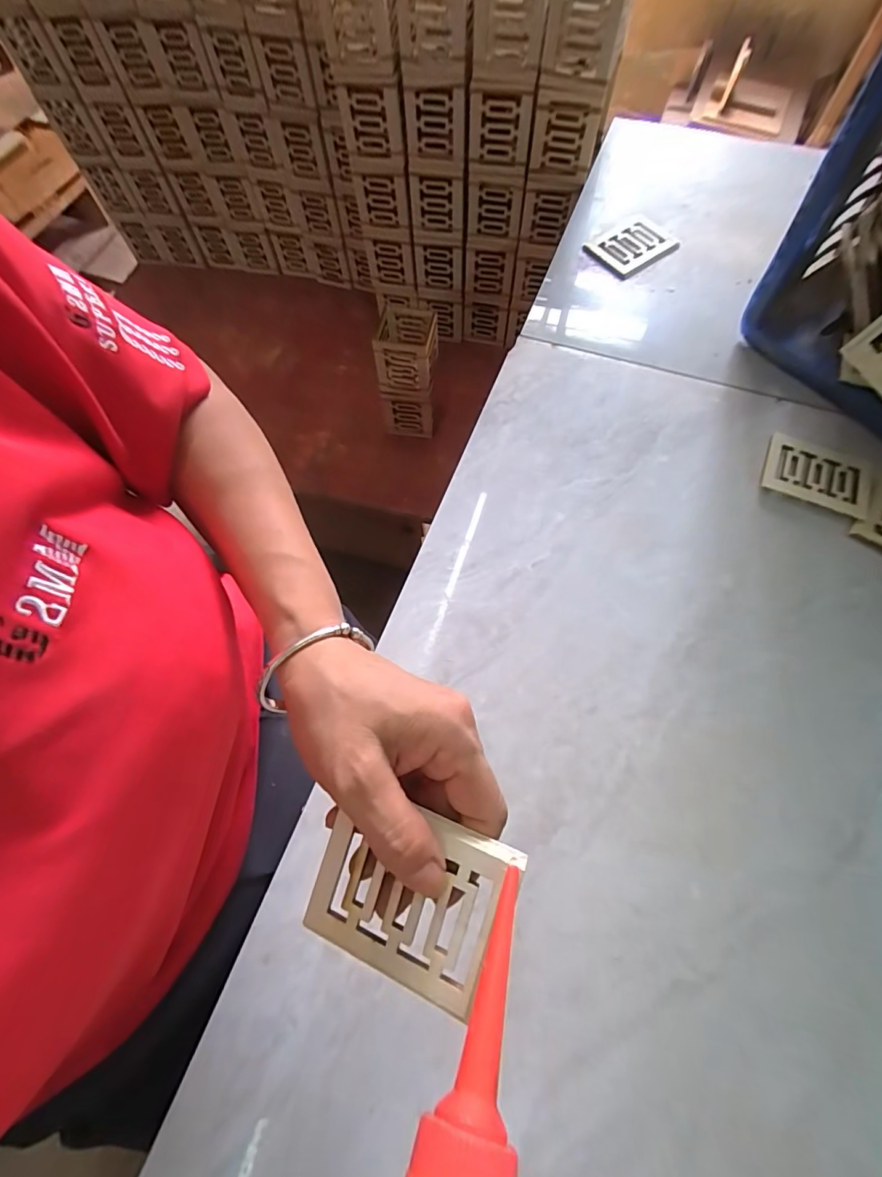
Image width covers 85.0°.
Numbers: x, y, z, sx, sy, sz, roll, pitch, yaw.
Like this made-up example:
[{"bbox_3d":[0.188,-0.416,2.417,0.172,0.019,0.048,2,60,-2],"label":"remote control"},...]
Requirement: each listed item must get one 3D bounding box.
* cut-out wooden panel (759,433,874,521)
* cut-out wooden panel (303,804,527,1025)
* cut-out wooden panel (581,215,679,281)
[{"bbox_3d":[0.313,-0.094,0.401,0.082,0.006,0.058,26,71,13],"label":"cut-out wooden panel"},{"bbox_3d":[-0.013,0.125,0.197,0.081,0.009,0.064,14,85,18],"label":"cut-out wooden panel"},{"bbox_3d":[0.202,-0.362,0.510,0.076,0.013,0.059,-31,69,-9],"label":"cut-out wooden panel"}]

